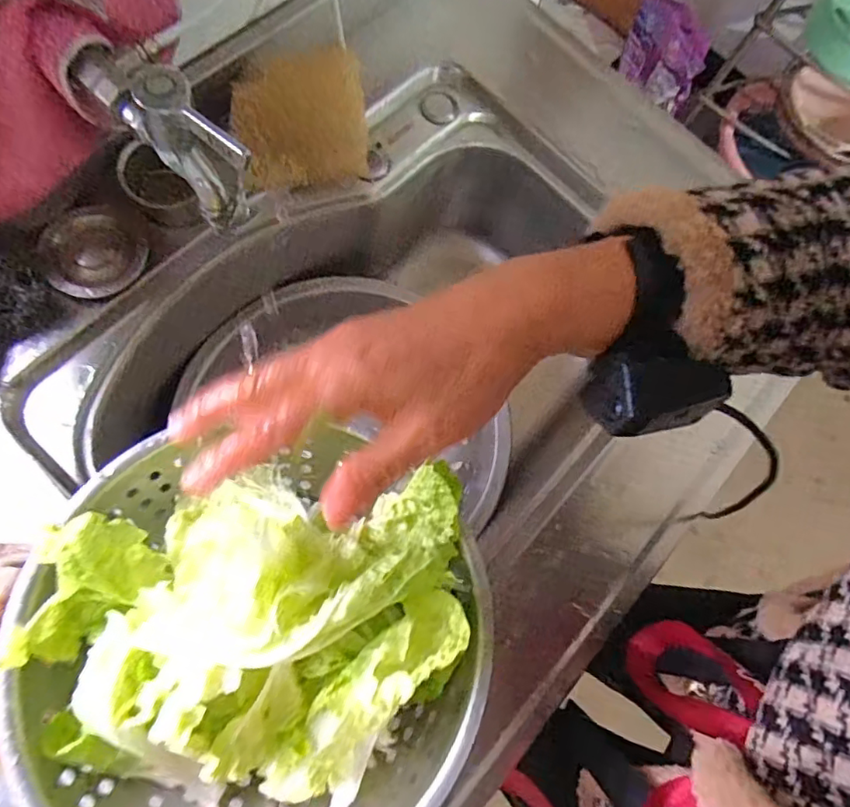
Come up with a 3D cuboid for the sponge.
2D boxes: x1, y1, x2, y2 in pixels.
[{"bbox_3d":[-0.112,-0.257,0.508,0.117,0.022,0.105,-13,113,-11],"label":"sponge"}]

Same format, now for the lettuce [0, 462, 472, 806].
[{"bbox_3d":[-0.097,0.136,0.325,0.238,0.080,0.177,-3,68,-3],"label":"lettuce"}]

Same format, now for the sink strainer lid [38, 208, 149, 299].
[{"bbox_3d":[-0.278,-0.124,0.469,0.072,0.011,0.072,-1,91,-31],"label":"sink strainer lid"}]

